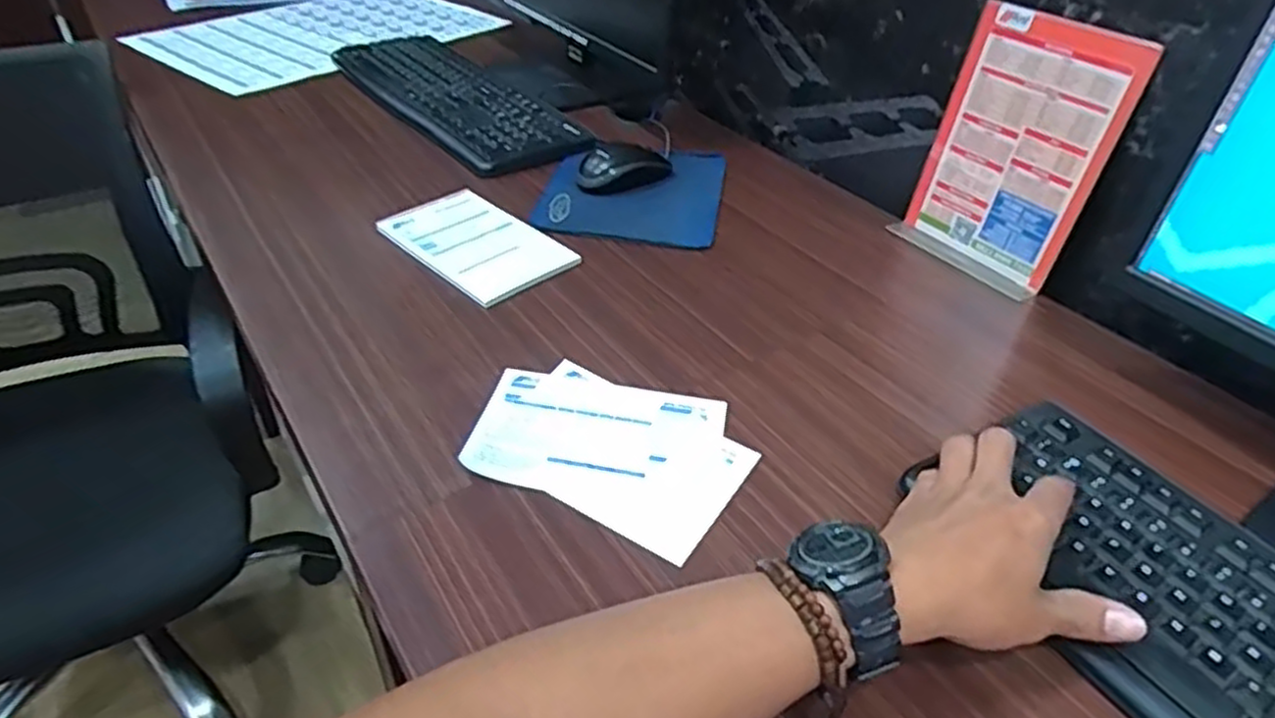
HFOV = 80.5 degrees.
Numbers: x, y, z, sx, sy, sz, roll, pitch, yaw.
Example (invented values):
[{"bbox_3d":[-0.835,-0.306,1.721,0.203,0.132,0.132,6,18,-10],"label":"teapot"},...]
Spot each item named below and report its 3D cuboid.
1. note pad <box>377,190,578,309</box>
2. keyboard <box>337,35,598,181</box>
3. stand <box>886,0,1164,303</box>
[{"bbox_3d":[-0.146,-0.106,0.681,0.109,0.006,0.171,-29,49,-31],"label":"note pad"},{"bbox_3d":[-0.238,-0.340,0.940,0.166,0.020,0.454,-24,46,-28],"label":"keyboard"},{"bbox_3d":[0.323,-0.177,0.660,0.058,0.207,0.149,-25,47,-28],"label":"stand"}]

